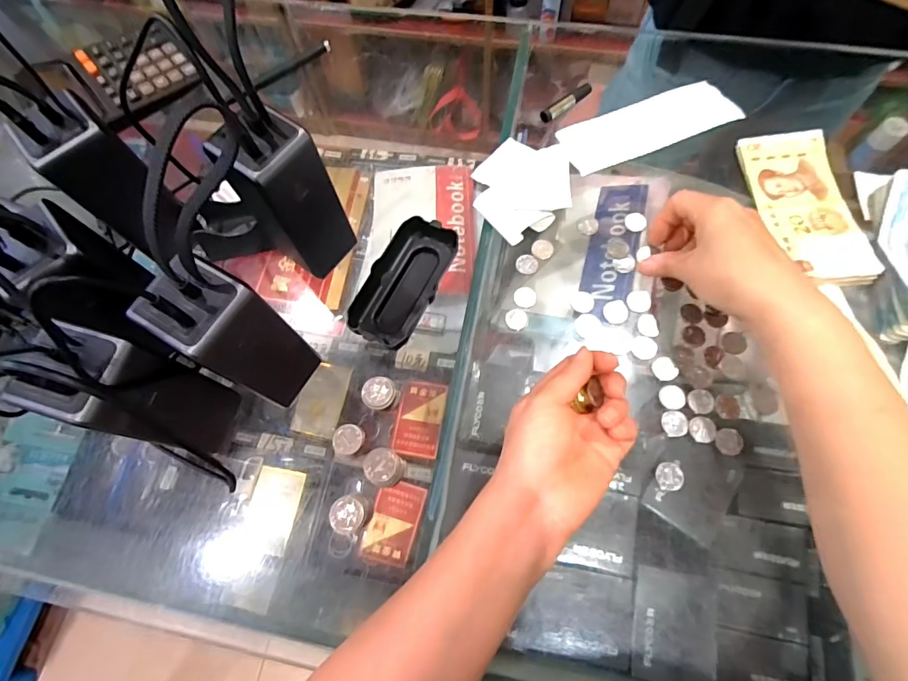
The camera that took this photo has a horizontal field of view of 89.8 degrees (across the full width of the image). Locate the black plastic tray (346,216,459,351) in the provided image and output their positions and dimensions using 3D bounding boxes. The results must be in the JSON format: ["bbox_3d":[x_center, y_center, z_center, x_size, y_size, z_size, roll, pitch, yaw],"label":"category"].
[{"bbox_3d":[-0.043,-0.047,0.374,0.051,0.027,0.109,25,73,11],"label":"black plastic tray"}]

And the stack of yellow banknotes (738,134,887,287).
[{"bbox_3d":[0.297,-0.115,0.387,0.070,0.011,0.147,-5,70,1],"label":"stack of yellow banknotes"}]

